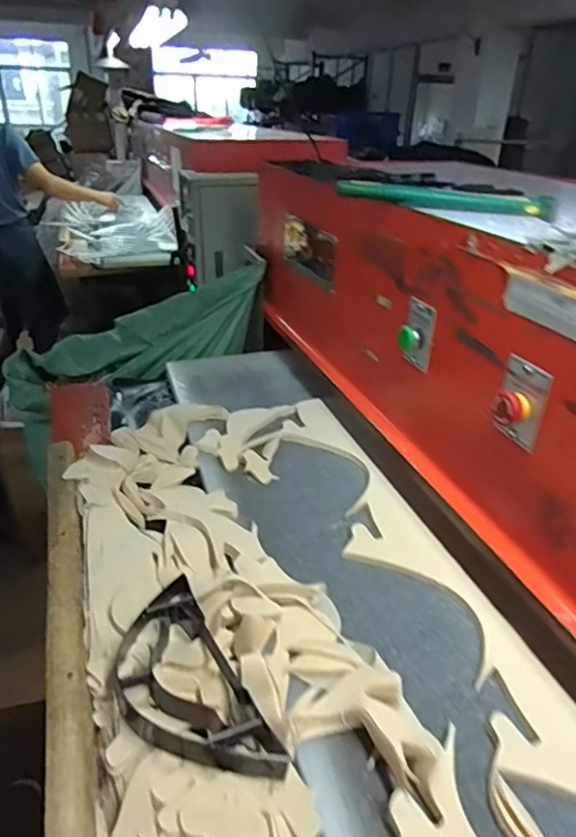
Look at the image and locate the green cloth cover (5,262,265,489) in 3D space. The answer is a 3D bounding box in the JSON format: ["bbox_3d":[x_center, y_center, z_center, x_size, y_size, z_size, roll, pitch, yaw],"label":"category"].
[{"bbox_3d":[-0.377,-0.178,1.435,0.714,0.246,0.183,-27,30,1],"label":"green cloth cover"}]

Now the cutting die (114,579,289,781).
[{"bbox_3d":[-0.113,0.273,0.581,0.116,0.028,0.251,-14,31,-29],"label":"cutting die"}]

